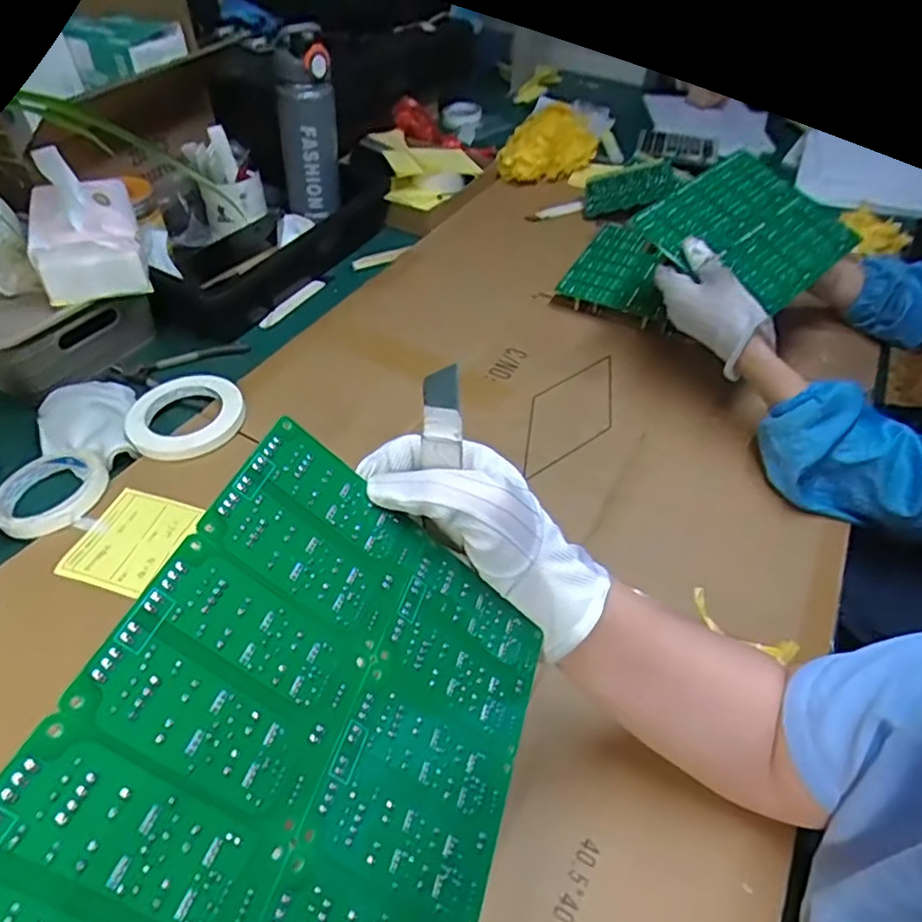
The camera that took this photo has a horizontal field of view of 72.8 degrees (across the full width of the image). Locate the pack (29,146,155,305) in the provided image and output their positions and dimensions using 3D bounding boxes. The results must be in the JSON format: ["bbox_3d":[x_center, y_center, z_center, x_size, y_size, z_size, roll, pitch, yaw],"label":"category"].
[{"bbox_3d":[-0.394,-0.250,0.652,0.105,0.109,0.126,-20,51,-19],"label":"pack"}]

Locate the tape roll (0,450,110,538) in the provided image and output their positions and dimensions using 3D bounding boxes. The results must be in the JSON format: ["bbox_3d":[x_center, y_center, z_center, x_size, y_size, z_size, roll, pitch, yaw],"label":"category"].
[{"bbox_3d":[-0.373,0.028,0.565,0.096,0.016,0.109,-16,50,-16],"label":"tape roll"}]

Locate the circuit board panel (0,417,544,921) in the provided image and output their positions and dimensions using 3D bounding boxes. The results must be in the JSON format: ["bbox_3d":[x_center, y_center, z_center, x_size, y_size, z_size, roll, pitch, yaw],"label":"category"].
[{"bbox_3d":[-0.047,0.105,0.233,0.172,0.004,0.203,43,43,-19],"label":"circuit board panel"}]

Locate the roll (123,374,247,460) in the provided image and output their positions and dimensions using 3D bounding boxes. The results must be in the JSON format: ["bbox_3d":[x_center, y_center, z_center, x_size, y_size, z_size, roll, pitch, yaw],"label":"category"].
[{"bbox_3d":[-0.281,-0.045,0.642,0.113,0.021,0.113,1,47,-1],"label":"roll"}]

